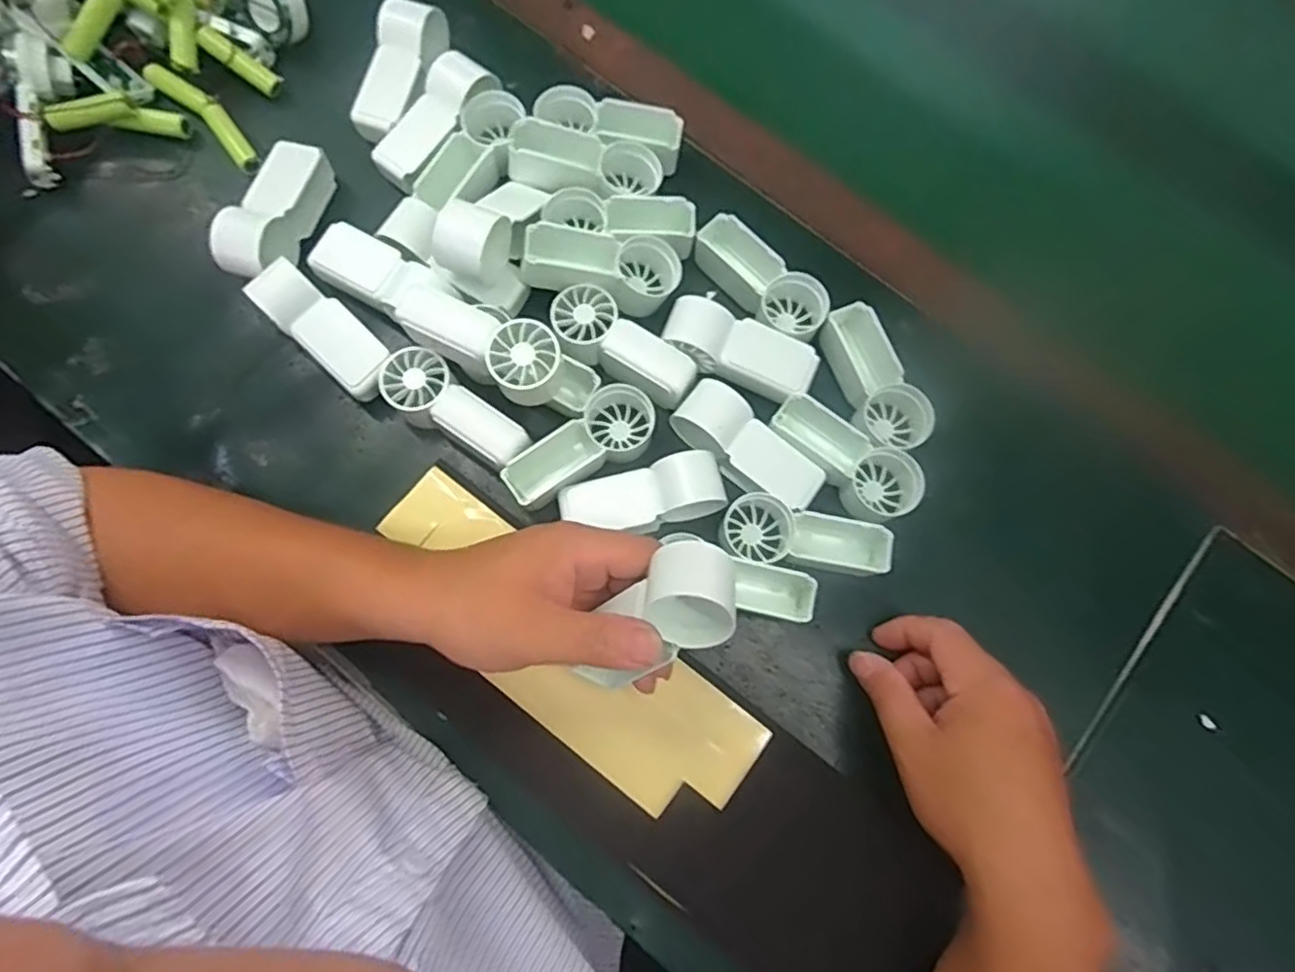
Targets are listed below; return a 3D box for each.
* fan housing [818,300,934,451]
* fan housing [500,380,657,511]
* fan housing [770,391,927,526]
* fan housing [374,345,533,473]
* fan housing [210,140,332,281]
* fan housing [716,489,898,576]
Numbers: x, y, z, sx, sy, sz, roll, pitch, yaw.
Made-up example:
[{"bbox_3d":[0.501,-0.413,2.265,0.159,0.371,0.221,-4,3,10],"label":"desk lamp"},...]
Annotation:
[{"bbox_3d":[0.137,-0.066,0.408,0.036,0.027,0.093,-24,79,-6],"label":"fan housing"},{"bbox_3d":[-0.039,-0.023,0.395,0.092,0.028,0.041,-31,80,-8],"label":"fan housing"},{"bbox_3d":[0.117,-0.016,0.399,0.095,0.025,0.041,35,79,6],"label":"fan housing"},{"bbox_3d":[-0.111,-0.040,0.394,0.092,0.032,0.038,40,80,7],"label":"fan housing"},{"bbox_3d":[-0.227,-0.168,0.415,0.041,0.035,0.095,17,78,2],"label":"fan housing"},{"bbox_3d":[0.090,0.028,0.389,0.093,0.028,0.036,9,78,1],"label":"fan housing"}]

